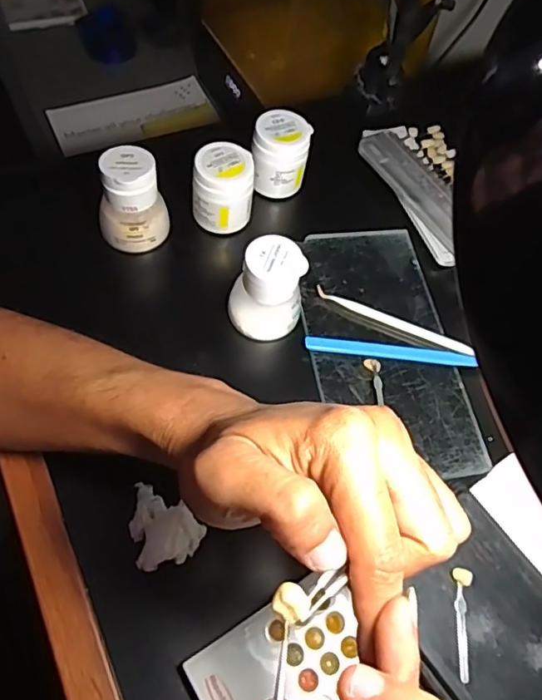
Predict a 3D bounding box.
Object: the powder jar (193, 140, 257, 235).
[{"bbox_3d":[-0.035,-0.119,0.424,0.042,0.062,0.043,3,62,-5],"label":"powder jar"}]

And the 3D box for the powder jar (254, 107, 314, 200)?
[{"bbox_3d":[0.008,-0.152,0.447,0.042,0.056,0.041,3,62,-5],"label":"powder jar"}]

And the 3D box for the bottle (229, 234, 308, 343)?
[{"bbox_3d":[-0.003,-0.040,0.375,0.048,0.064,0.042,3,62,-5],"label":"bottle"}]

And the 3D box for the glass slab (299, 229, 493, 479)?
[{"bbox_3d":[0.078,-0.006,0.400,0.101,0.012,0.198,-6,63,-10],"label":"glass slab"}]

